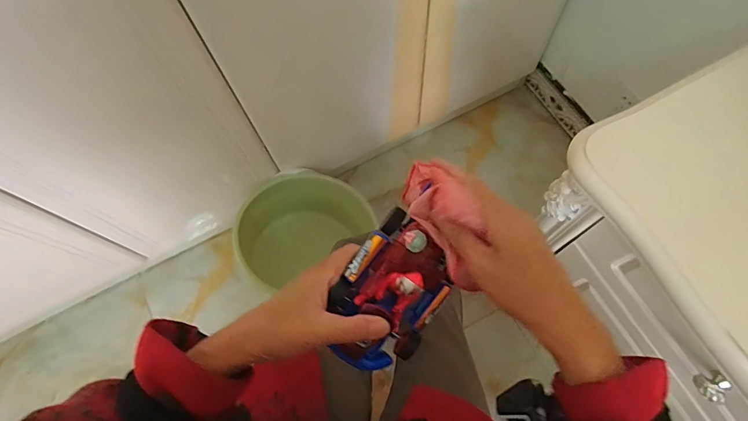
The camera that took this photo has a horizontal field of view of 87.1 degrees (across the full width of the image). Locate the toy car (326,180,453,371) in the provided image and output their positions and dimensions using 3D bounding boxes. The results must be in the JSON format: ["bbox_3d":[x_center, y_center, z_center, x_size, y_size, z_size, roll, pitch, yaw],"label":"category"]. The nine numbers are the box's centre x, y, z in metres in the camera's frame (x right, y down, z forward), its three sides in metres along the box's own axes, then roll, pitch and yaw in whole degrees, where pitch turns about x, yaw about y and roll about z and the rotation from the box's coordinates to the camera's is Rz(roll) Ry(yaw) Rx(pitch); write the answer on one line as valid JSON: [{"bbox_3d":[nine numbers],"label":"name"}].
[{"bbox_3d":[0.013,0.064,0.306,0.073,0.055,0.117,31,73,14],"label":"toy car"}]

